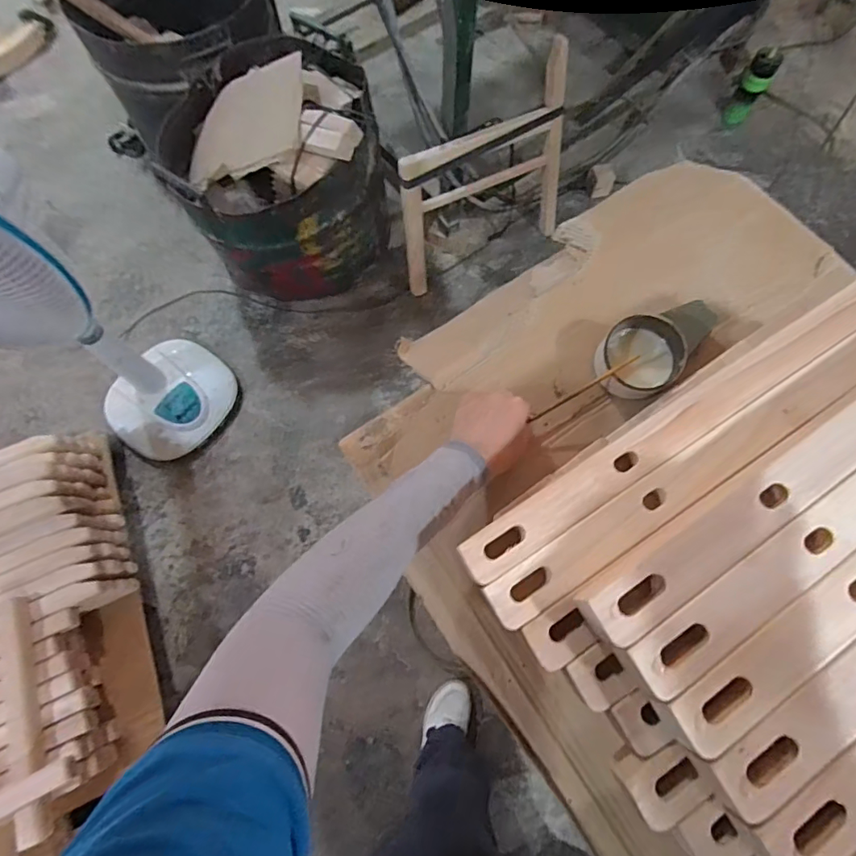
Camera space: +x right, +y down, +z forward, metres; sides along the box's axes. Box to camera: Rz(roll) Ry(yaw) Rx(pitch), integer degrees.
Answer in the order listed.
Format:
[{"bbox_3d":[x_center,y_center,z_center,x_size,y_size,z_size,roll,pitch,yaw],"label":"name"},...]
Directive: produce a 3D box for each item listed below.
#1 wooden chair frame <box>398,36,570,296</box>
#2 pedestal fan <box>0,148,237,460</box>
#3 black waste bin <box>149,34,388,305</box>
[{"bbox_3d":[0.143,-0.647,1.322,0.497,0.485,0.118,-26,72,-8],"label":"wooden chair frame"},{"bbox_3d":[-0.744,-0.206,1.016,0.368,0.923,0.327,38,75,13],"label":"pedestal fan"},{"bbox_3d":[-0.427,-0.761,1.438,0.564,0.433,0.624,-15,71,-5],"label":"black waste bin"}]

